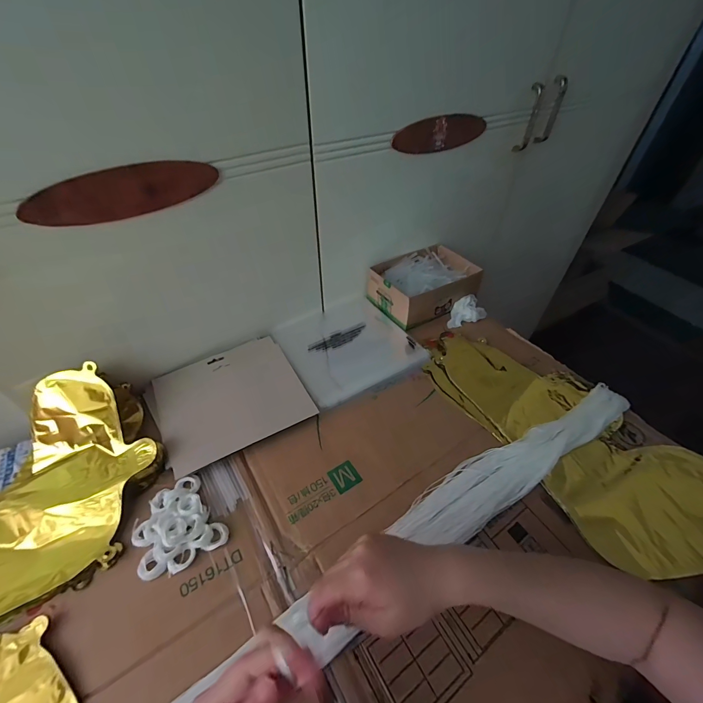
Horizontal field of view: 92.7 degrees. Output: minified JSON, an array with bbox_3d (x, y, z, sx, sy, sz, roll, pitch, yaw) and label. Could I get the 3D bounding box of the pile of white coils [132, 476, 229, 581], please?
[{"bbox_3d":[-0.197,0.191,0.375,0.085,0.020,0.092,-26,50,-23],"label":"pile of white coils"}]

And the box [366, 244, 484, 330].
[{"bbox_3d":[0.144,-0.133,0.660,0.200,0.068,0.137,-22,48,-20],"label":"box"}]

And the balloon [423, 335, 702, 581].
[{"bbox_3d":[0.302,0.110,0.474,0.222,0.040,0.434,-28,50,-25],"label":"balloon"}]

